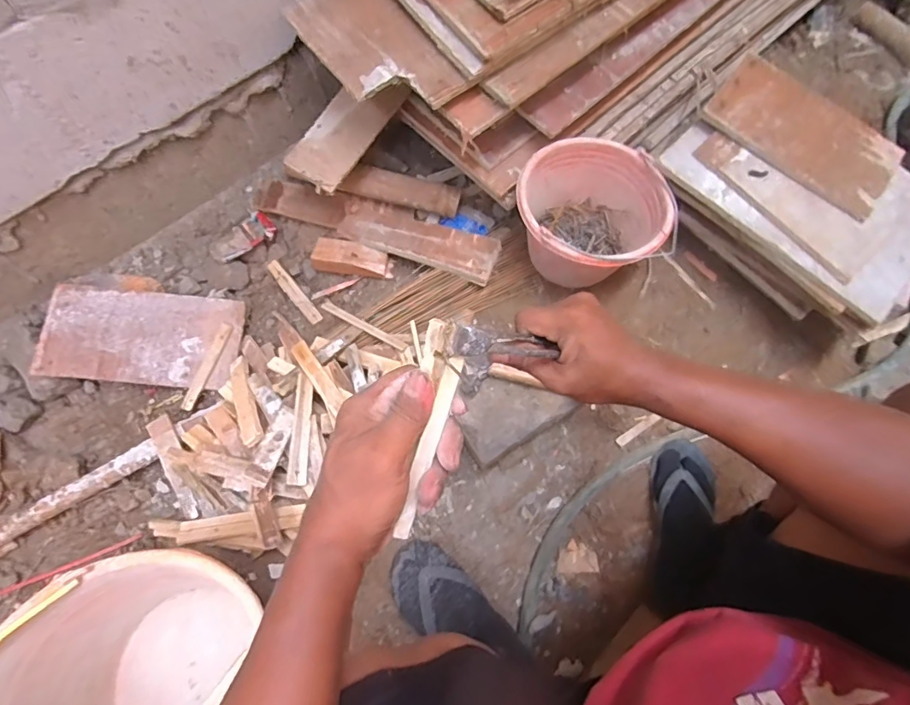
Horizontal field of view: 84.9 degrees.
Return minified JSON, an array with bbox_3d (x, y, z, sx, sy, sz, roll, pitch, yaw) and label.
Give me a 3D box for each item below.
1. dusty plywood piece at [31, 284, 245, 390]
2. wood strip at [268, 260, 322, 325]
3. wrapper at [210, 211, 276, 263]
[{"bbox_3d":[-0.539,-0.028,0.863,0.308,0.012,0.160,6,73,-10],"label":"dusty plywood piece"},{"bbox_3d":[-0.302,-0.114,0.937,0.026,0.010,0.157,-39,73,-12],"label":"wood strip"},{"bbox_3d":[-0.413,-0.224,0.968,0.127,0.018,0.073,-31,71,-10],"label":"wrapper"}]

